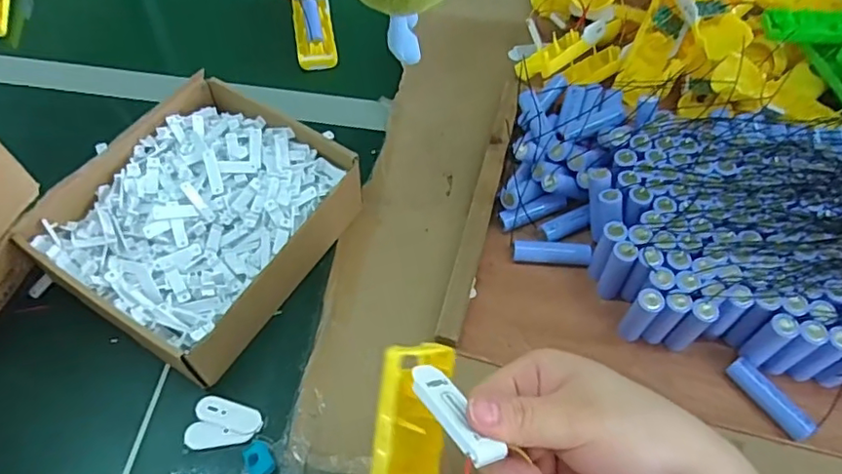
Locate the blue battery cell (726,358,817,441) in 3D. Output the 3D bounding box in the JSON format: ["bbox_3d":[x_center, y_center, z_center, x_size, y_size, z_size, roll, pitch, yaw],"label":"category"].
[{"bbox_3d":[0.257,0.120,0.431,0.017,0.021,0.065,-25,60,-18],"label":"blue battery cell"}]

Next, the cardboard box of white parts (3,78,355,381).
[{"bbox_3d":[-0.176,-0.013,0.480,0.186,0.065,0.214,26,58,15],"label":"cardboard box of white parts"}]

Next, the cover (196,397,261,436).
[{"bbox_3d":[-0.141,0.131,0.428,0.049,0.004,0.021,16,56,8],"label":"cover"}]

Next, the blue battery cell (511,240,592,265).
[{"bbox_3d":[0.113,0.014,0.502,0.067,0.018,0.017,0,55,-2],"label":"blue battery cell"}]

